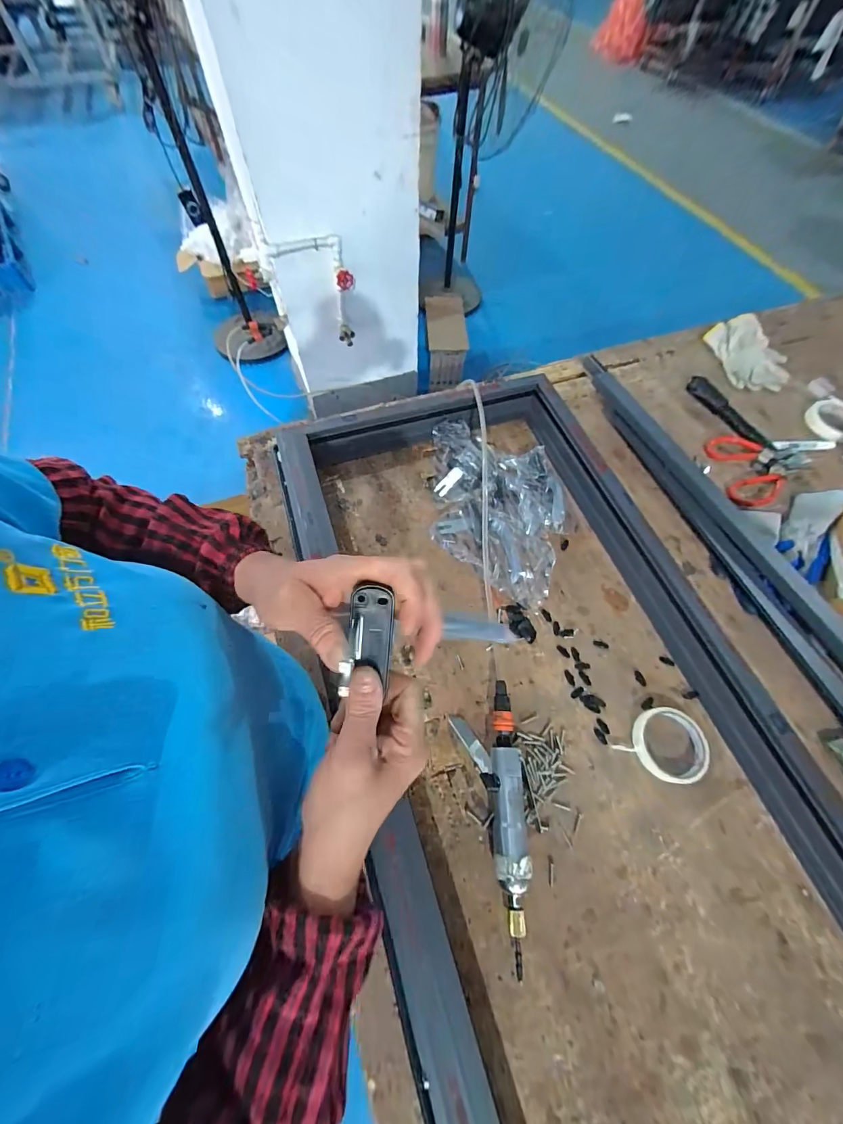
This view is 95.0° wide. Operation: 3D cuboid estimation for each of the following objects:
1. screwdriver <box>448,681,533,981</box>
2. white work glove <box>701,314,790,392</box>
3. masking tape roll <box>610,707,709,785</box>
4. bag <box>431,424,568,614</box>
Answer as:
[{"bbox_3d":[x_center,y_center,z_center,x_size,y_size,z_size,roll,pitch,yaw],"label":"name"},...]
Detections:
[{"bbox_3d":[0.089,0.301,0.470,0.073,0.044,0.291,-4,64,-2],"label":"screwdriver"},{"bbox_3d":[0.745,-0.474,0.881,0.154,0.036,0.207,-10,64,-6],"label":"white work glove"},{"bbox_3d":[0.331,0.243,0.518,0.089,0.019,0.100,41,70,18],"label":"masking tape roll"},{"bbox_3d":[0.113,-0.102,0.670,0.262,0.048,0.305,16,65,8],"label":"bag"}]

